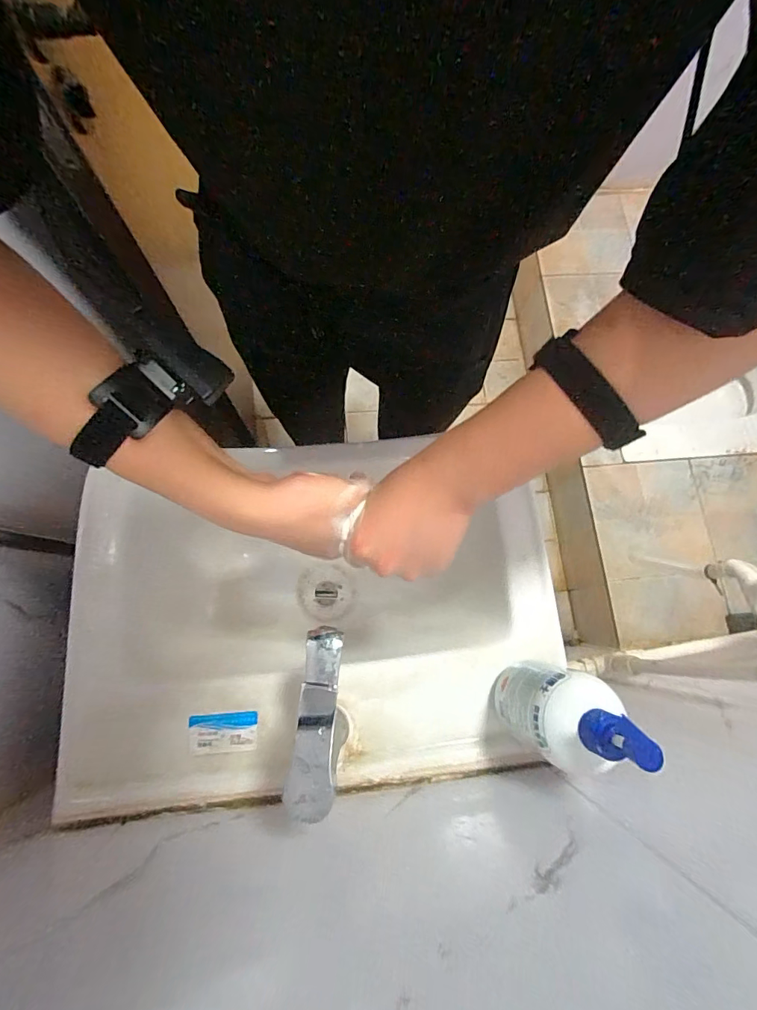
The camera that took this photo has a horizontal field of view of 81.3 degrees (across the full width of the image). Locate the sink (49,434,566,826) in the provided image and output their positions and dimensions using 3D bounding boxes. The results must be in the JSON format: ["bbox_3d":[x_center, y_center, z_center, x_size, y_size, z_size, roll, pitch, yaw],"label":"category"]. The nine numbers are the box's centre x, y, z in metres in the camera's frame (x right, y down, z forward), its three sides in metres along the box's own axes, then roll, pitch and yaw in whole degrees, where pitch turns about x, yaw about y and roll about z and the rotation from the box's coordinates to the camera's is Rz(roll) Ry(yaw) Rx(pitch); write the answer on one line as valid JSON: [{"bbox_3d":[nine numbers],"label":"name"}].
[{"bbox_3d":[-0.062,0.116,0.513,0.494,0.144,0.344,-3,77,-4],"label":"sink"}]

